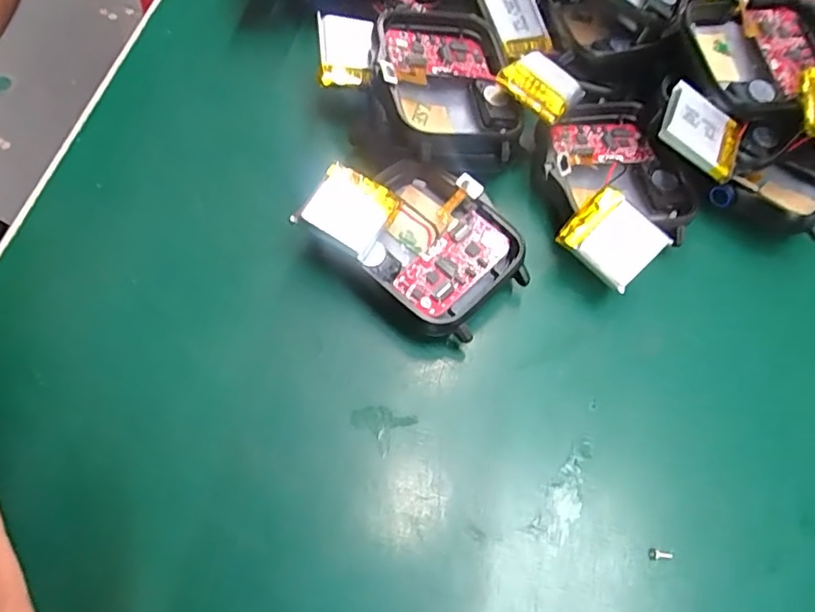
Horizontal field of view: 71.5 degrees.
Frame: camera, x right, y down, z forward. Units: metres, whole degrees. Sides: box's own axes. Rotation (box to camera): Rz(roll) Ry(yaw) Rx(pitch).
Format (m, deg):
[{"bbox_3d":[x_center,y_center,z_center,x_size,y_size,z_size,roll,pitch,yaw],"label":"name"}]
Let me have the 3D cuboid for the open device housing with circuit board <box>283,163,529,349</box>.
[{"bbox_3d":[0.003,-0.018,0.141,0.048,0.019,0.038,37,66,12],"label":"open device housing with circuit board"}]

